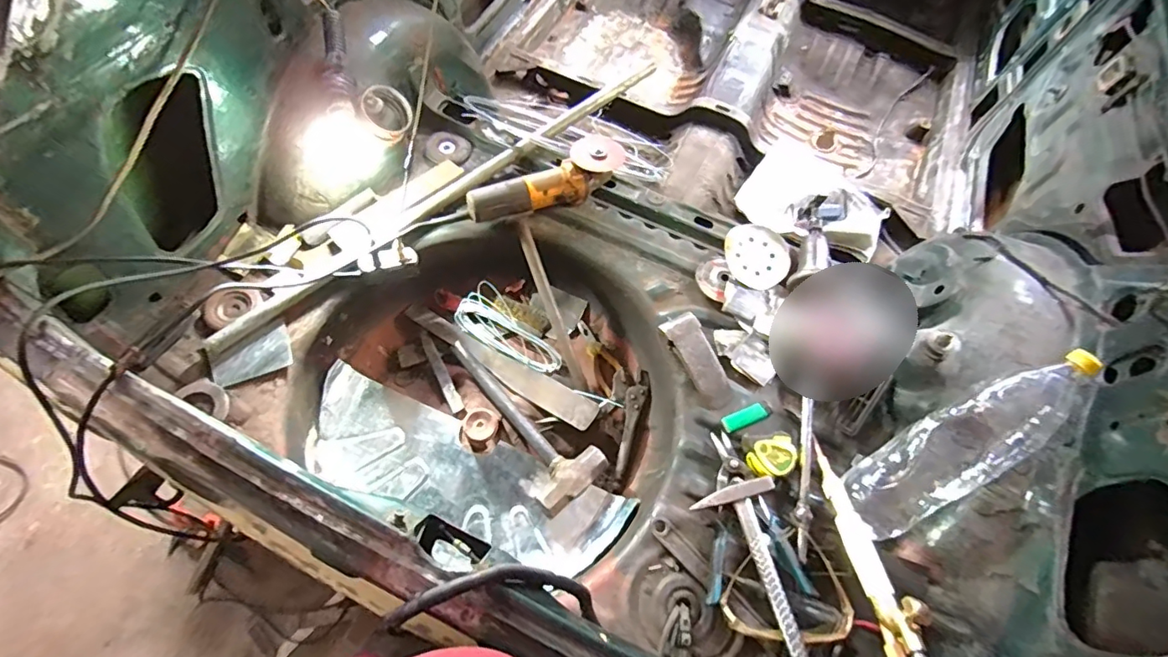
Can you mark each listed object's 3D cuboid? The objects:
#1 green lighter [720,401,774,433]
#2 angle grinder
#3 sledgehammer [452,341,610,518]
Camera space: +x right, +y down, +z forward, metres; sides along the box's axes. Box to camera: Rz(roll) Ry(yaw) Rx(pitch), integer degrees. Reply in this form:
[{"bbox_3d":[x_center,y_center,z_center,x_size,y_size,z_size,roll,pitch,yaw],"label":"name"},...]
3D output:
[{"bbox_3d":[0.251,0.135,0.798,0.082,0.009,0.027,-21,70,-11],"label":"green lighter"},{"bbox_3d":[-0.064,-0.253,0.921,0.279,0.071,0.081,-26,71,-13],"label":"angle grinder"},{"bbox_3d":[-0.112,0.149,0.889,0.123,0.038,0.327,-38,74,-17],"label":"sledgehammer"}]

